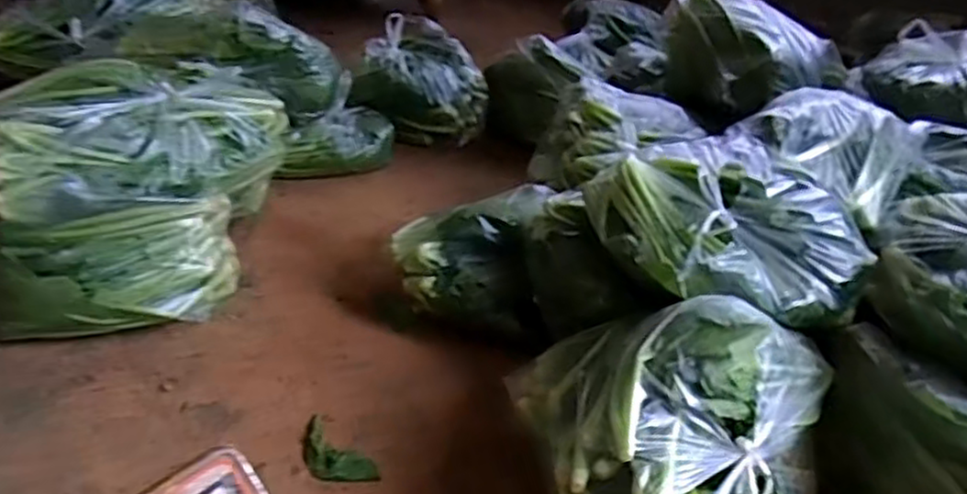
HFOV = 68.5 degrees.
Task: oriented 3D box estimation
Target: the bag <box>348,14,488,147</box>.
[{"bbox_3d":[-0.153,-0.420,1.797,0.264,0.207,0.293,-27,47,-37],"label":"bag"}]

